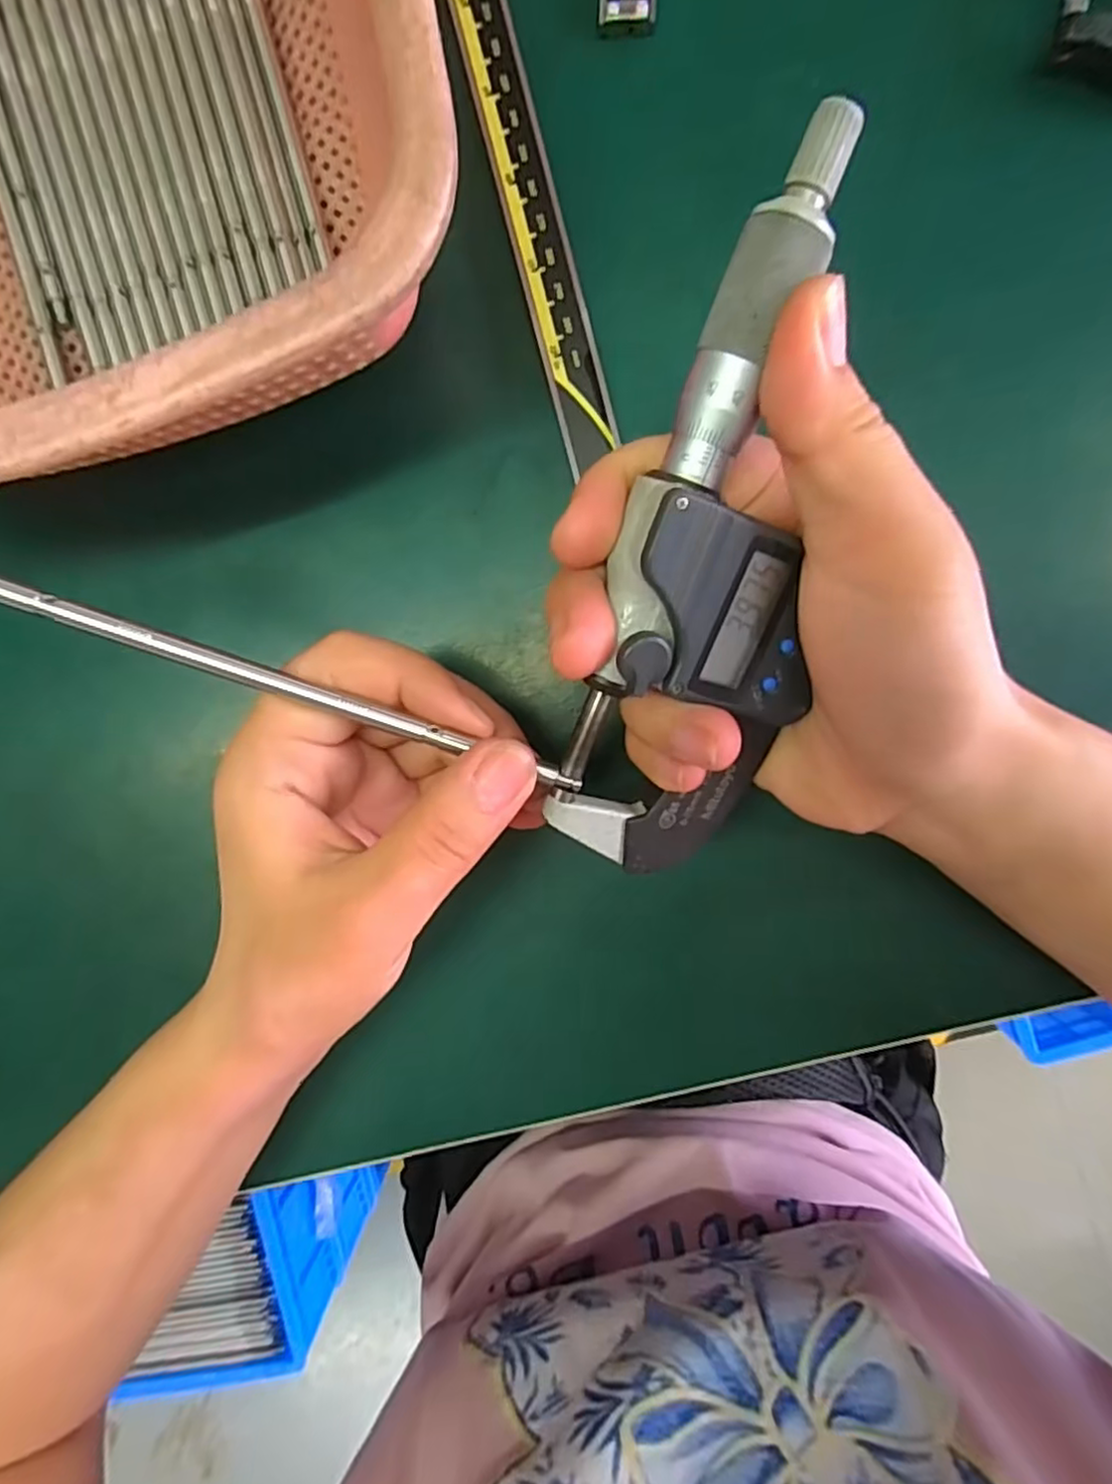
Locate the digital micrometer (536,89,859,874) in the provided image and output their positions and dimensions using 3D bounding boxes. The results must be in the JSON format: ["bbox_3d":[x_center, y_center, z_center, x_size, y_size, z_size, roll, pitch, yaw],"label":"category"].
[{"bbox_3d":[0.034,-0.038,0.148,0.049,0.024,0.156,9,115,3],"label":"digital micrometer"}]

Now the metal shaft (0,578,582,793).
[{"bbox_3d":[-0.071,-0.016,0.159,0.161,0.006,0.005,19,98,-8],"label":"metal shaft"}]

